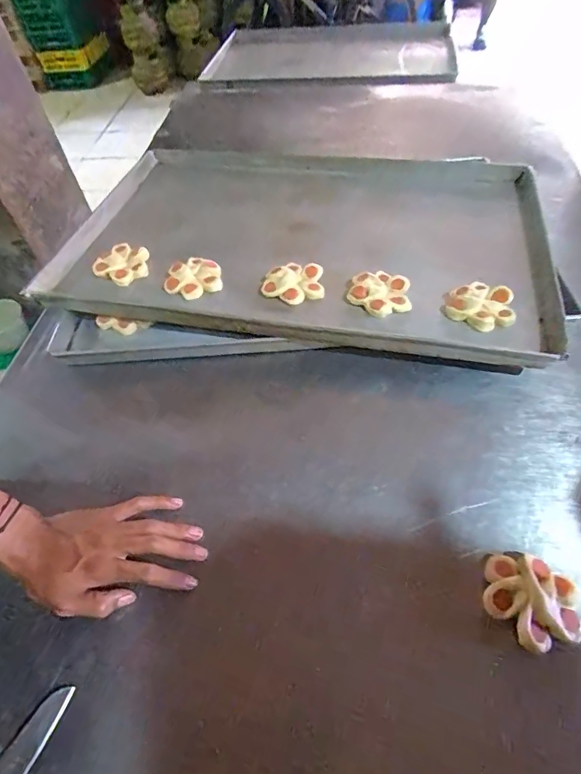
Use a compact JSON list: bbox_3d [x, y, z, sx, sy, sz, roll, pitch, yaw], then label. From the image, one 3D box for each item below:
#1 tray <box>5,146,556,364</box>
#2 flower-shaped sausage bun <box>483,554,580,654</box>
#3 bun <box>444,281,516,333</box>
[{"bbox_3d":[0.007,-0.246,0.738,0.747,0.063,0.482,8,54,12],"label":"tray"},{"bbox_3d":[0.218,0.193,0.399,0.087,0.022,0.069,33,62,26],"label":"flower-shaped sausage bun"},{"bbox_3d":[0.251,-0.107,0.583,0.084,0.026,0.066,27,60,25],"label":"bun"}]

